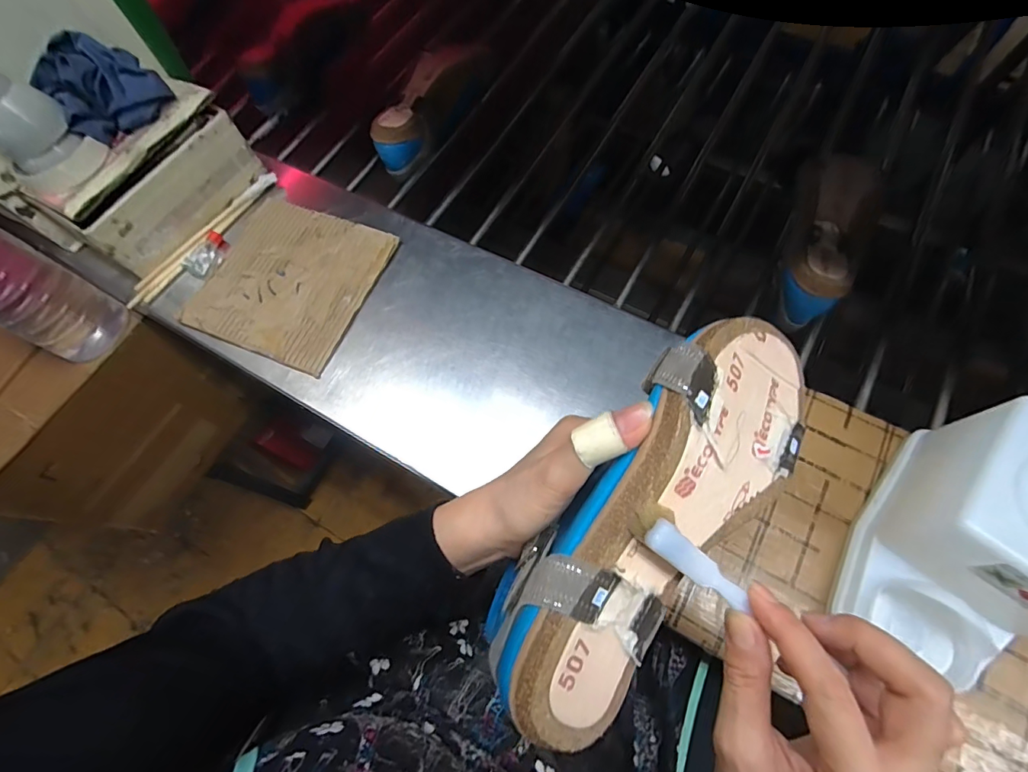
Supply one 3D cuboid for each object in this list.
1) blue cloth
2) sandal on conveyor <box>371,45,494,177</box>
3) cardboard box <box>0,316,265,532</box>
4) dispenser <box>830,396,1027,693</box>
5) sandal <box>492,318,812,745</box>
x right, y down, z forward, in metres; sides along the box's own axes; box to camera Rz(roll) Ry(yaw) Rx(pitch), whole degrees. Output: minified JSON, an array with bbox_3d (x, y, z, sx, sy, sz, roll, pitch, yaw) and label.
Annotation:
[{"bbox_3d":[-0.411,-0.300,0.460,0.087,0.053,0.097,40,75,19],"label":"blue cloth"},{"bbox_3d":[-0.100,-0.390,0.627,0.080,0.057,0.252,22,70,13],"label":"sandal on conveyor"},{"bbox_3d":[-0.676,0.017,0.698,0.310,0.321,0.322,27,71,15],"label":"cardboard box"},{"bbox_3d":[0.306,0.104,0.303,0.100,0.108,0.152,37,73,18],"label":"dispenser"},{"bbox_3d":[0.069,0.052,0.232,0.082,0.055,0.225,43,79,-20],"label":"sandal"}]

